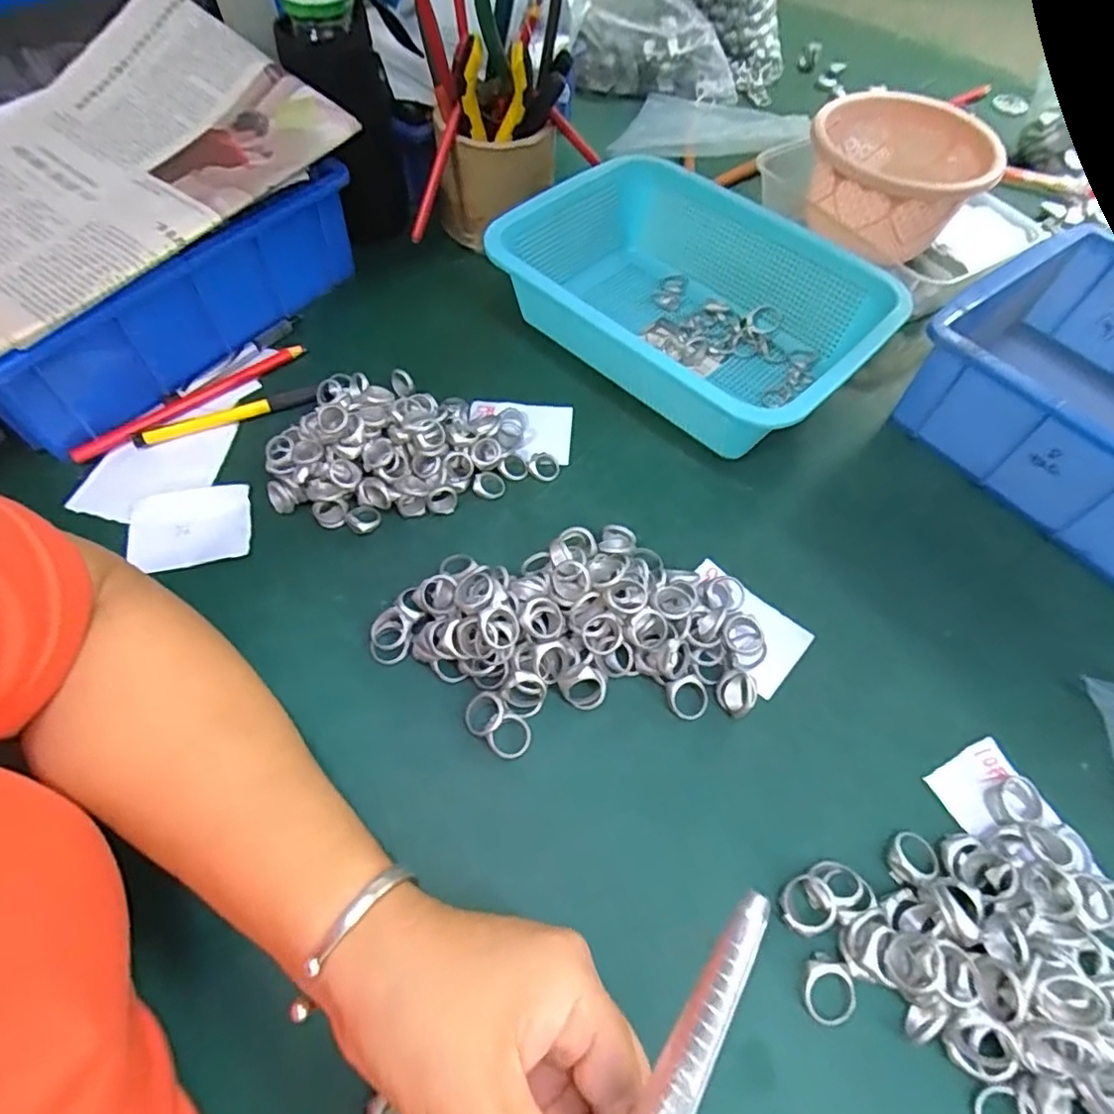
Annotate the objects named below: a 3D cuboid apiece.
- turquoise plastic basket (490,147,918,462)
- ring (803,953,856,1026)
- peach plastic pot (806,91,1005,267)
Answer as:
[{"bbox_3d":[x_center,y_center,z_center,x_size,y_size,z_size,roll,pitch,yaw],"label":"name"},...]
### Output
[{"bbox_3d":[0.098,-0.189,0.476,0.269,0.077,0.191,39,65,20],"label":"turquoise plastic basket"},{"bbox_3d":[0.121,0.192,0.277,0.022,0.007,0.026,16,61,9],"label":"ring"},{"bbox_3d":[0.278,-0.311,0.531,0.141,0.089,0.107,20,59,10],"label":"peach plastic pot"}]

